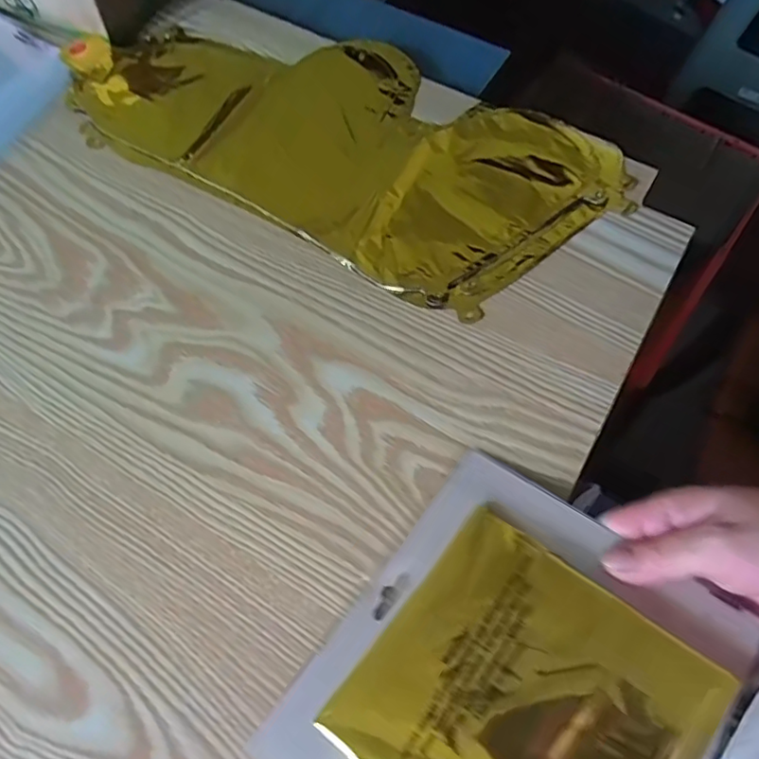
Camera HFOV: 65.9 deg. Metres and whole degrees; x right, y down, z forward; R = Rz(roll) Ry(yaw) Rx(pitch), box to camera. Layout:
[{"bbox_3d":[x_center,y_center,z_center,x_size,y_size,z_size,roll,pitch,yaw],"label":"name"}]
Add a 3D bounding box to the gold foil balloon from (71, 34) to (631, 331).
[{"bbox_3d":[-0.039,-0.201,0.464,0.431,0.012,0.210,29,66,13],"label":"gold foil balloon"}]

